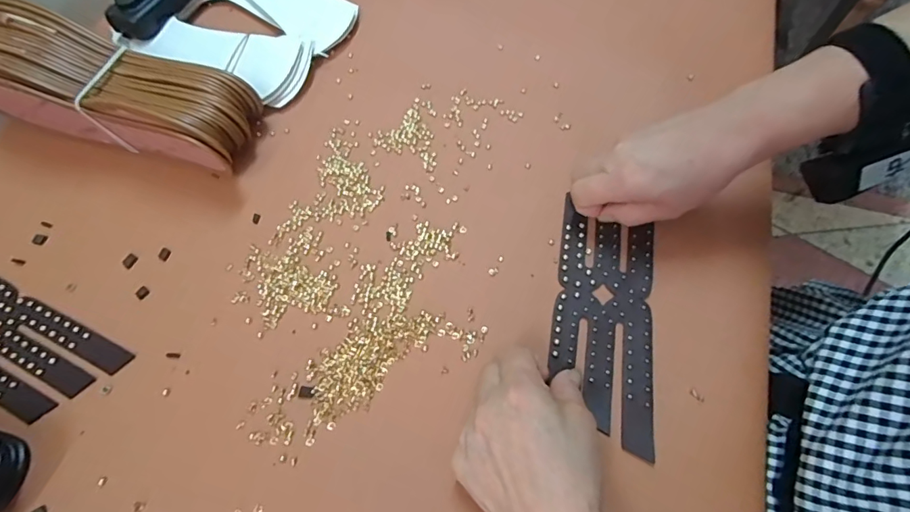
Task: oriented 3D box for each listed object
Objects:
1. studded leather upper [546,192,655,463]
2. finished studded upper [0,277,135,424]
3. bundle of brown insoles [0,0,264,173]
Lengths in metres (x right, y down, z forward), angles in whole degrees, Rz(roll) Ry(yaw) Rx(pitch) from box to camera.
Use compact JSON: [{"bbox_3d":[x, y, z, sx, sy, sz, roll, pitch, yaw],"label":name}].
[{"bbox_3d":[0.107,0.047,0.333,0.070,0.005,0.164,8,65,9],"label":"studded leather upper"},{"bbox_3d":[-0.351,0.058,0.350,0.209,0.005,0.069,23,68,14],"label":"finished studded upper"},{"bbox_3d":[-0.287,-0.140,0.401,0.241,0.081,0.084,16,67,11],"label":"bundle of brown insoles"}]

